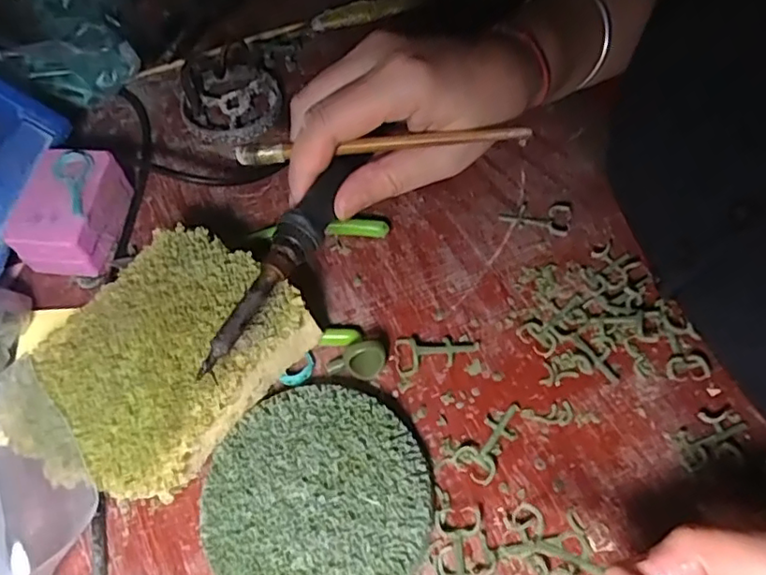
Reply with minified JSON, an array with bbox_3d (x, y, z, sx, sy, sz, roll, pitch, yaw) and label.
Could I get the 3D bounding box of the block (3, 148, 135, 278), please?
[{"bbox_3d":[-0.188,-0.045,0.354,0.047,0.040,0.068,6,62,7],"label":"block"}]

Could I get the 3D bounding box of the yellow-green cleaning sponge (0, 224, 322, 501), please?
[{"bbox_3d":[-0.111,0.041,0.294,0.097,0.050,0.130,32,68,19],"label":"yellow-green cleaning sponge"}]

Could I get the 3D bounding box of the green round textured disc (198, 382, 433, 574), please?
[{"bbox_3d":[-0.031,0.098,0.272,0.102,0.024,0.102,-1,61,2],"label":"green round textured disc"}]

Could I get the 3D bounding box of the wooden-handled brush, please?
[{"bbox_3d":[-0.002,-0.068,0.281,0.141,0.012,0.005,-2,60,7],"label":"wooden-handled brush"}]

